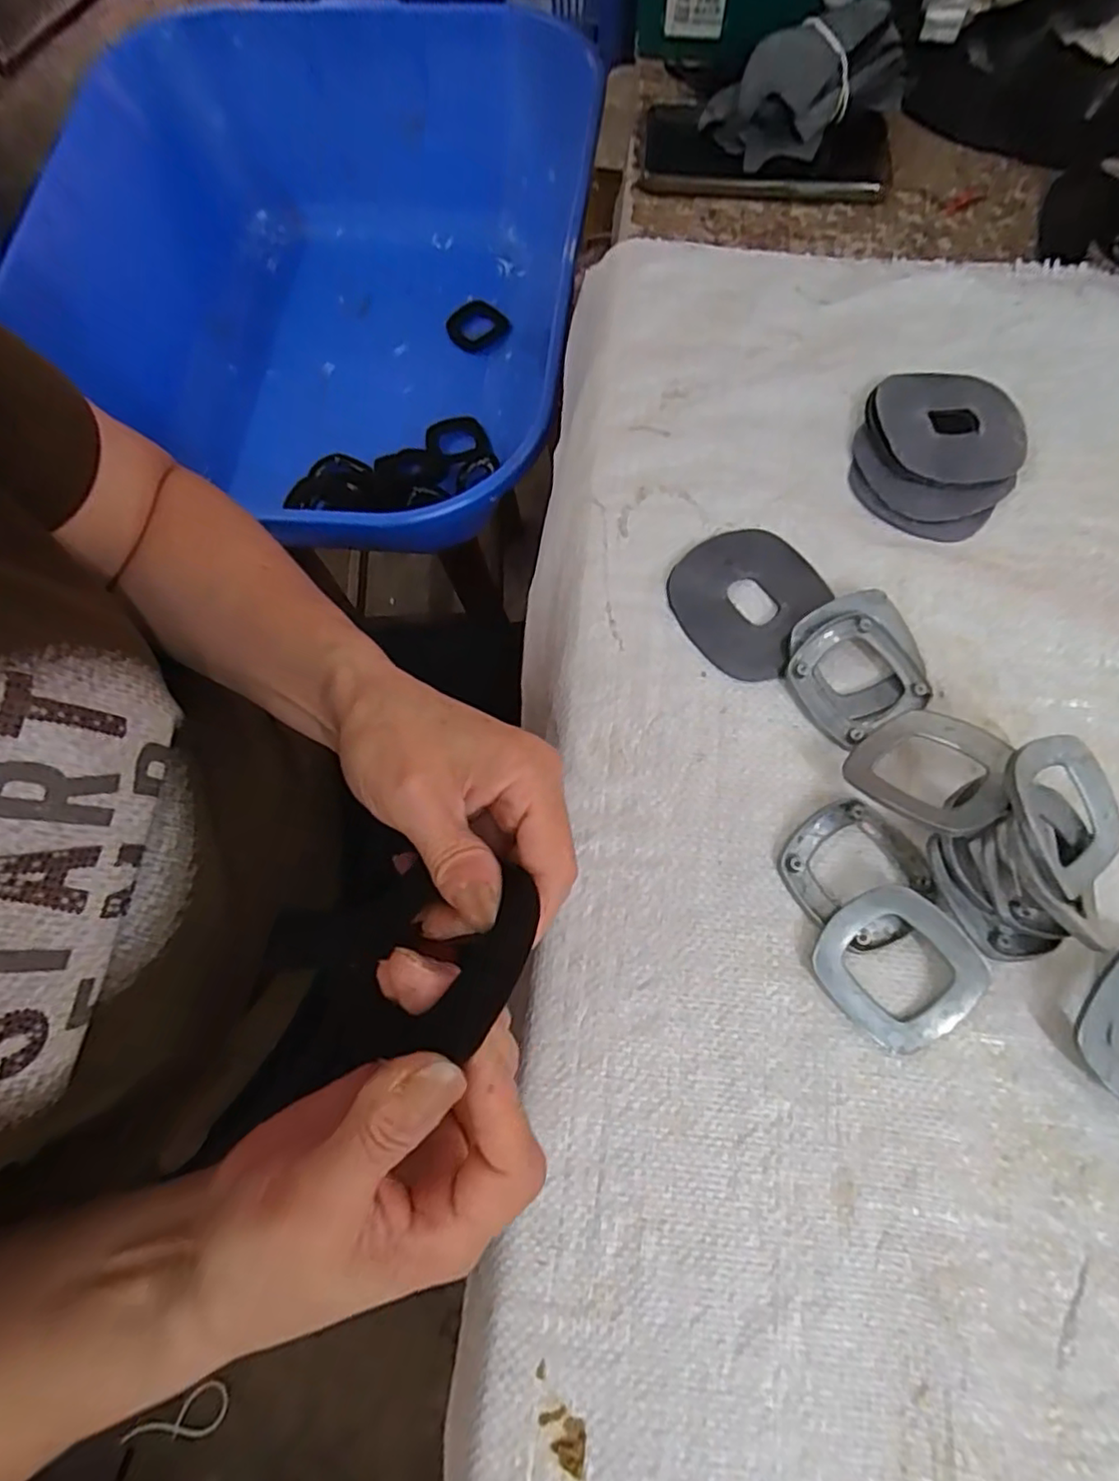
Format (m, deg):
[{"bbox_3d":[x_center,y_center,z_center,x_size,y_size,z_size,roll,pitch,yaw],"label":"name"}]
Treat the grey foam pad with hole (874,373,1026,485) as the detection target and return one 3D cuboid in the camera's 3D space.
[{"bbox_3d":[0.216,-0.175,0.363,0.080,0.011,0.076,-3,71,2],"label":"grey foam pad with hole"}]

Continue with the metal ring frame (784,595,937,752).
[{"bbox_3d":[0.145,-0.037,0.321,0.064,0.014,0.064,-26,72,-6],"label":"metal ring frame"}]

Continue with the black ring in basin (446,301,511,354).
[{"bbox_3d":[-0.090,-0.463,0.736,0.067,0.015,0.065,-1,71,2],"label":"black ring in basin"}]

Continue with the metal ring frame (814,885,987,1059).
[{"bbox_3d":[0.143,0.096,0.276,0.059,0.006,0.063,-42,80,4],"label":"metal ring frame"}]

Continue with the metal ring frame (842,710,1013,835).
[{"bbox_3d":[0.159,0.013,0.286,0.061,0.010,0.059,21,59,35],"label":"metal ring frame"}]

